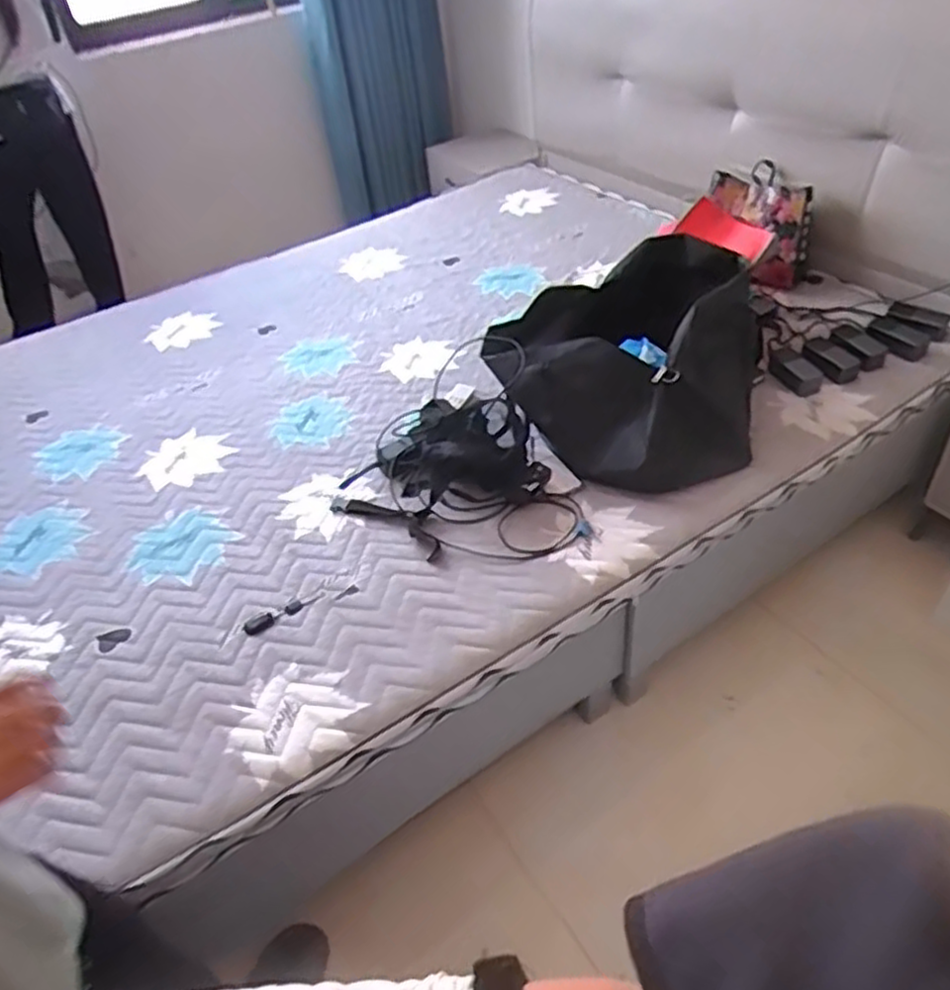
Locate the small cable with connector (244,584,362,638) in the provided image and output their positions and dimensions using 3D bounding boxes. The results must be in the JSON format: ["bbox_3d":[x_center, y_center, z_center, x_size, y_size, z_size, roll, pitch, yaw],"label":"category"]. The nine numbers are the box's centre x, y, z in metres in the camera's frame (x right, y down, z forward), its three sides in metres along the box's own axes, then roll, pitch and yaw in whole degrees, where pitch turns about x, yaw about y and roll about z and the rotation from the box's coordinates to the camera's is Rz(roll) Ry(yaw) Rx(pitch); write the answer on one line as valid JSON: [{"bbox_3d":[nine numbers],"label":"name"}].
[{"bbox_3d":[-0.312,0.199,1.332,0.206,0.014,0.042,-22,44,-15],"label":"small cable with connector"}]

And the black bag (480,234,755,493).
[{"bbox_3d":[0.351,-0.270,1.567,0.542,0.287,0.497,-15,40,-17],"label":"black bag"}]

